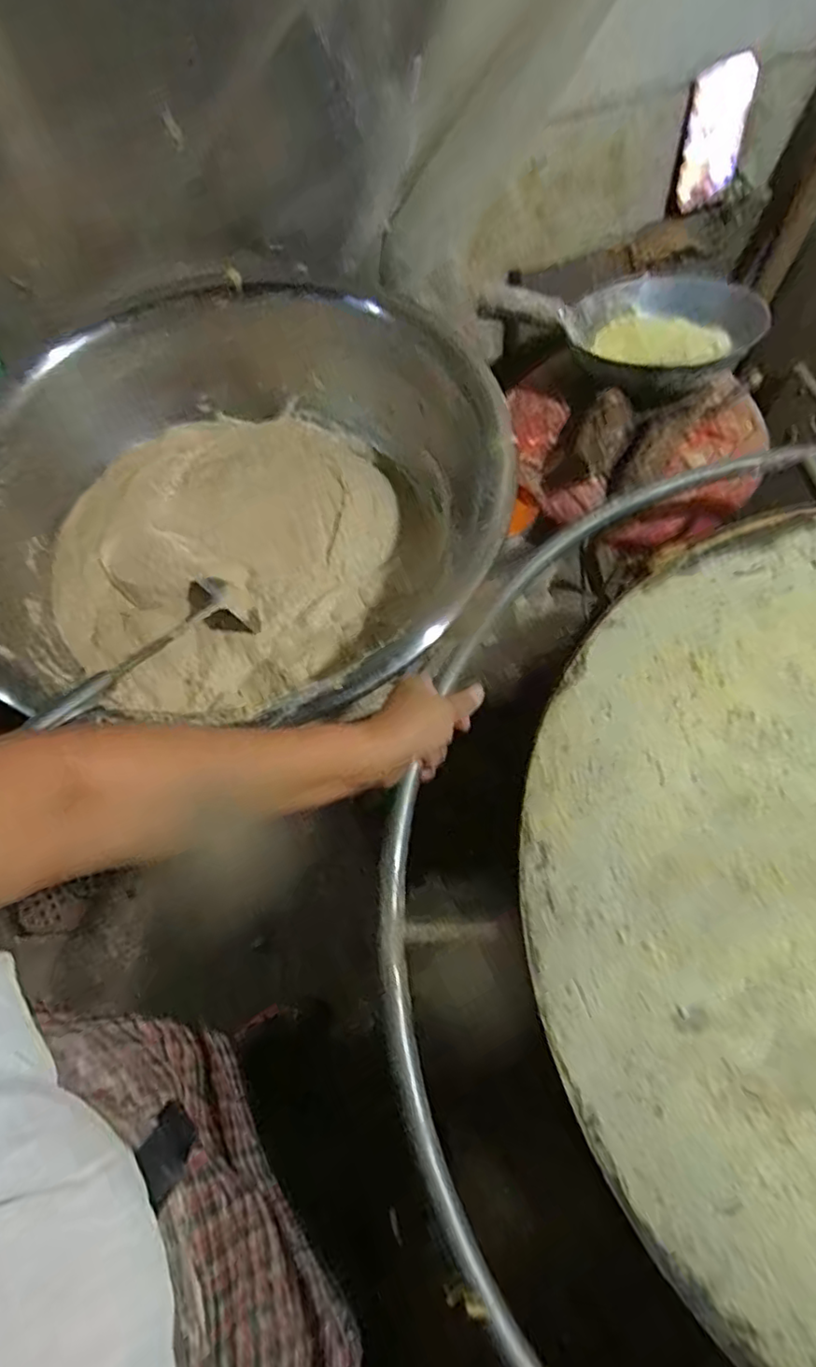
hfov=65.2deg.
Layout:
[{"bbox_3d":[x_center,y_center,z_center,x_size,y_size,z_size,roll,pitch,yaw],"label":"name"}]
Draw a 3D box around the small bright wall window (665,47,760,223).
[{"bbox_3d":[0.399,-0.713,0.839,0.082,0.157,0.016,-8,58,4],"label":"small bright wall window"}]

